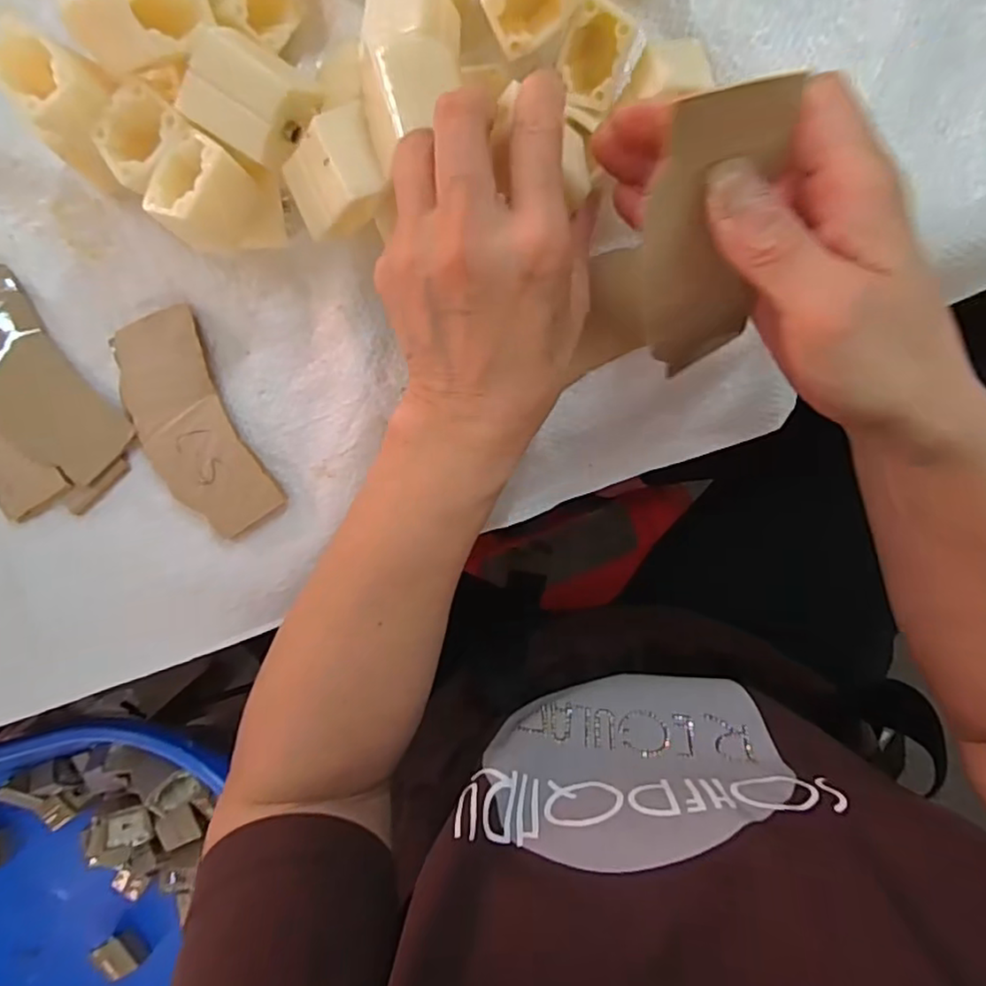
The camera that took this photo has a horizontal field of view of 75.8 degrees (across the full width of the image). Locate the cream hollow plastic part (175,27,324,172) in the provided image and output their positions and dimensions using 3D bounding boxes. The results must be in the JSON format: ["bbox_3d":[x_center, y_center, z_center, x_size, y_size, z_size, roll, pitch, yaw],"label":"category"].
[{"bbox_3d":[-0.092,-0.149,0.241,0.036,0.027,0.036,28,99,1],"label":"cream hollow plastic part"}]

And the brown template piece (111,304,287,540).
[{"bbox_3d":[-0.149,-0.032,0.313,0.051,0.012,0.110,-25,94,8],"label":"brown template piece"}]

